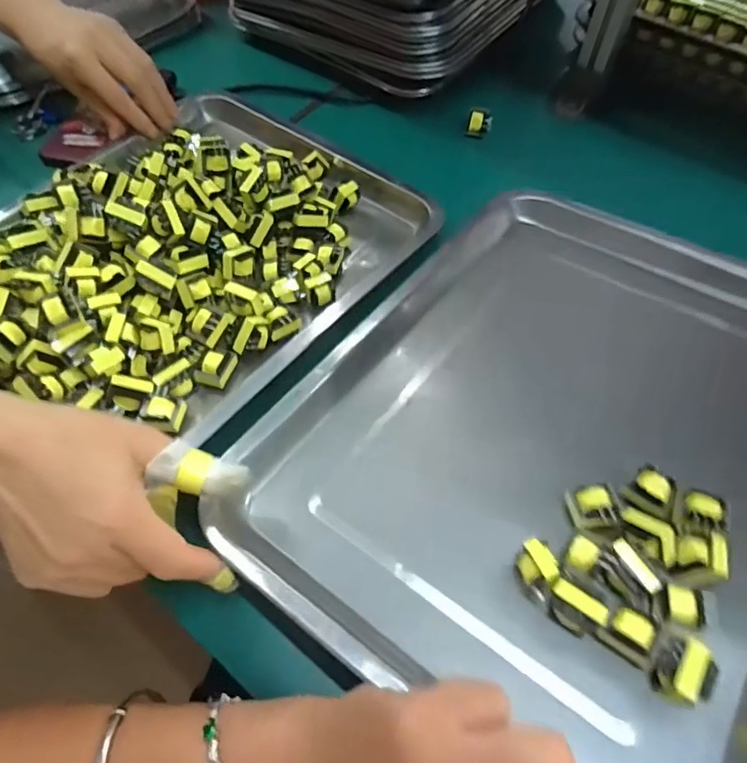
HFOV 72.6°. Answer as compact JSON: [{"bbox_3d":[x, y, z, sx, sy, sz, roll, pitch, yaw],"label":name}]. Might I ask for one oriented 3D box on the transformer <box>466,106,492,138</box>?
[{"bbox_3d":[0.104,-0.255,0.499,0.022,0.023,0.019,12,59,9],"label":"transformer"}]

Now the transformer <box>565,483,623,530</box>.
[{"bbox_3d":[0.119,0.068,0.272,0.024,0.014,0.024,-5,58,-2],"label":"transformer"}]

